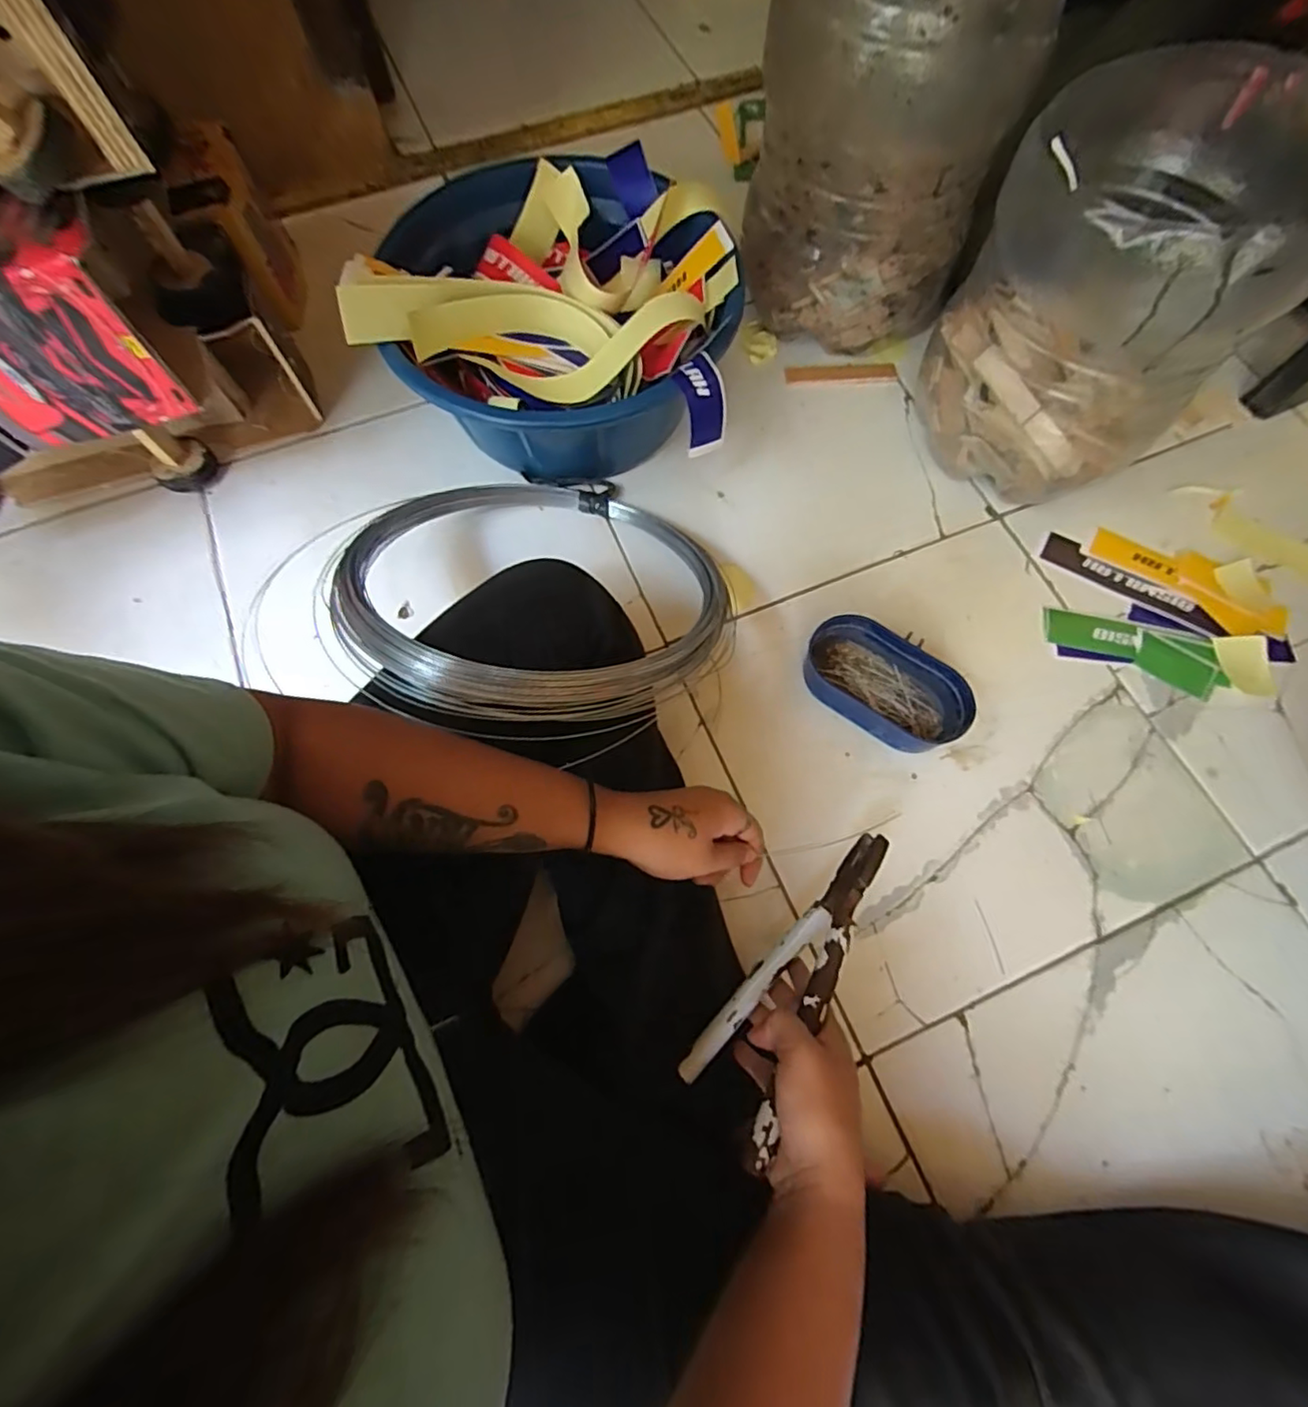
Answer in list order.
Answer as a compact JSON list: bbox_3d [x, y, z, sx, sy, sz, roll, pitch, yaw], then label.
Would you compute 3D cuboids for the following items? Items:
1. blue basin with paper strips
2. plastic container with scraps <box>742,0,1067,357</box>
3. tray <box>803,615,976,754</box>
[{"bbox_3d":[-0.097,-0.394,0.646,0.355,0.177,0.341,1,70,1],"label":"blue basin with paper strips"},{"bbox_3d":[0.222,-0.574,0.626,0.219,0.345,0.233,9,70,4],"label":"plastic container with scraps"},{"bbox_3d":[0.219,-0.015,0.577,0.156,0.043,0.087,31,73,11],"label":"tray"}]

